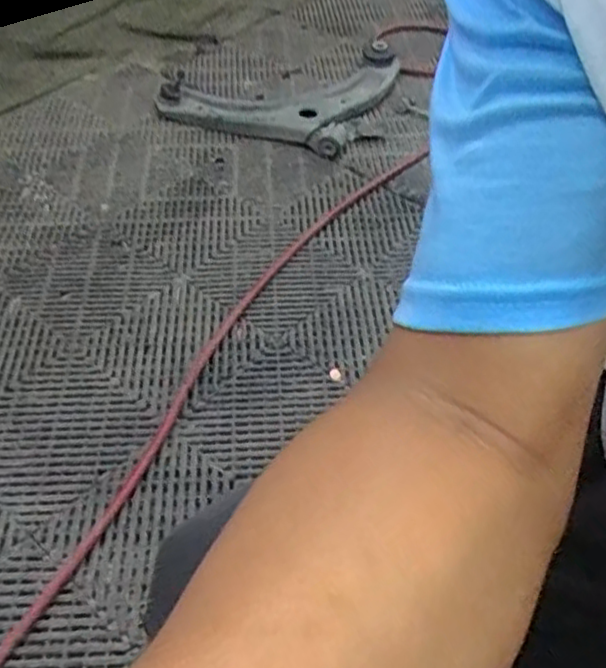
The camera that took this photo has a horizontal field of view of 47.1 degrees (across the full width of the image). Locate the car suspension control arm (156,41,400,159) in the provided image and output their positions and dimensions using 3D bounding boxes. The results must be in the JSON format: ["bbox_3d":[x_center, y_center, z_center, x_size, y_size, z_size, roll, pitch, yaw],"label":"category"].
[{"bbox_3d":[-0.050,-0.530,1.449,0.446,0.057,0.389,15,47,12],"label":"car suspension control arm"}]

